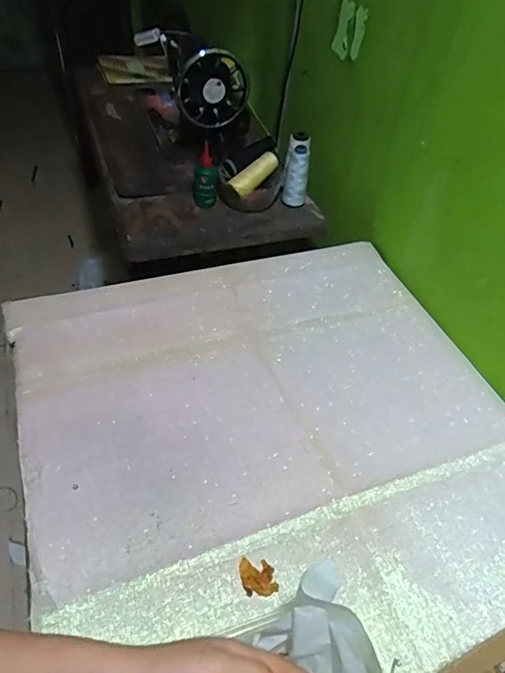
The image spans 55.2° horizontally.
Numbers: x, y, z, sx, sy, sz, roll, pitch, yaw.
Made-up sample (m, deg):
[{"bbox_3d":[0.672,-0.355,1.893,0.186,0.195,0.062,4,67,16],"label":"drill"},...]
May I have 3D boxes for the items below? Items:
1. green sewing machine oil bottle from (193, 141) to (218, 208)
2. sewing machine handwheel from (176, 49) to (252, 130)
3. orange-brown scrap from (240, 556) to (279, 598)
[{"bbox_3d":[-0.086,-0.292,0.891,0.046,0.123,0.031,-2,47,-6],"label":"green sewing machine oil bottle"},{"bbox_3d":[-0.073,-0.461,0.906,0.136,0.130,0.046,-16,51,-20],"label":"sewing machine handwheel"},{"bbox_3d":[0.005,0.241,0.484,0.033,0.004,0.038,-10,48,-13],"label":"orange-brown scrap"}]

